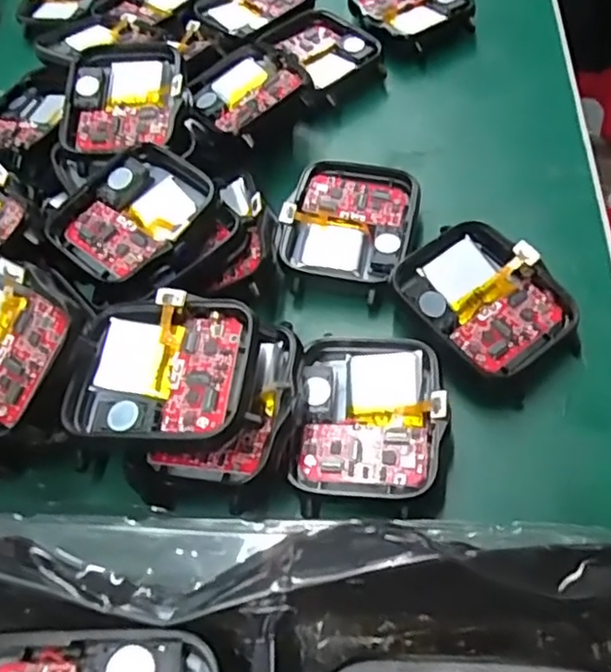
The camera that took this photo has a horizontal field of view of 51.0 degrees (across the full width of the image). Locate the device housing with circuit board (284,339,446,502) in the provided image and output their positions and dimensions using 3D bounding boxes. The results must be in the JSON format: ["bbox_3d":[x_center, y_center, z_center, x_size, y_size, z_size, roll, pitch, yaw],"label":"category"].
[{"bbox_3d":[0.015,0.018,0.156,0.035,0.008,0.040,0,57,10],"label":"device housing with circuit board"}]

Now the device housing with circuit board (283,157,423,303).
[{"bbox_3d":[0.013,-0.033,0.190,0.037,0.009,0.044,8,59,14],"label":"device housing with circuit board"}]

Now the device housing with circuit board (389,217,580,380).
[{"bbox_3d":[0.047,-0.010,0.169,0.036,0.009,0.041,-41,60,-17],"label":"device housing with circuit board"}]

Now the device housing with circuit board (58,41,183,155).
[{"bbox_3d":[-0.058,-0.077,0.206,0.039,0.011,0.040,-1,71,5],"label":"device housing with circuit board"}]

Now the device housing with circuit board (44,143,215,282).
[{"bbox_3d":[-0.049,-0.036,0.181,0.043,0.007,0.039,-40,60,-16],"label":"device housing with circuit board"}]

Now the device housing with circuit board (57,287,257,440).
[{"bbox_3d":[-0.033,0.006,0.148,0.041,0.008,0.035,-1,57,9],"label":"device housing with circuit board"}]

